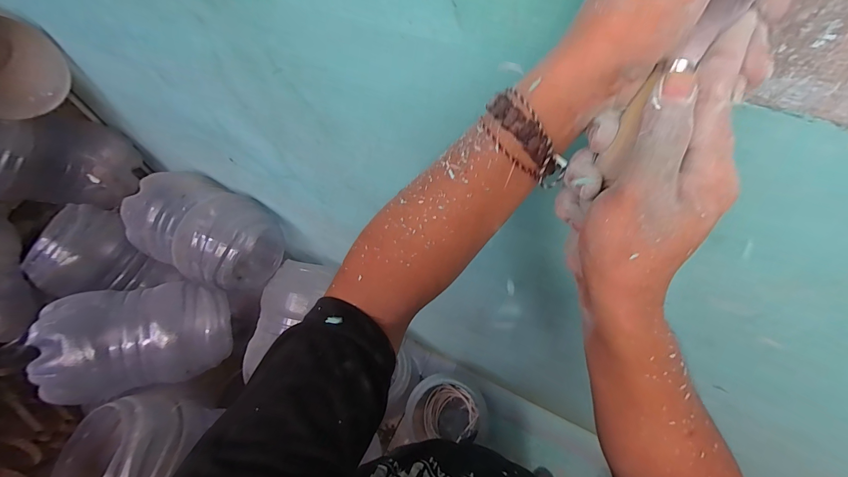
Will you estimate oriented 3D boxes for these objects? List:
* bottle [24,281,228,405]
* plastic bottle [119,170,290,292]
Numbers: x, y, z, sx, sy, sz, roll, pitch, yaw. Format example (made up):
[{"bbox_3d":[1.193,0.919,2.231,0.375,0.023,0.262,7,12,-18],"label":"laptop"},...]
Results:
[{"bbox_3d":[-0.678,0.236,0.865,0.348,0.206,0.211,-17,58,-6],"label":"bottle"},{"bbox_3d":[-0.563,-0.010,0.959,0.321,0.269,0.238,22,63,17],"label":"plastic bottle"}]

